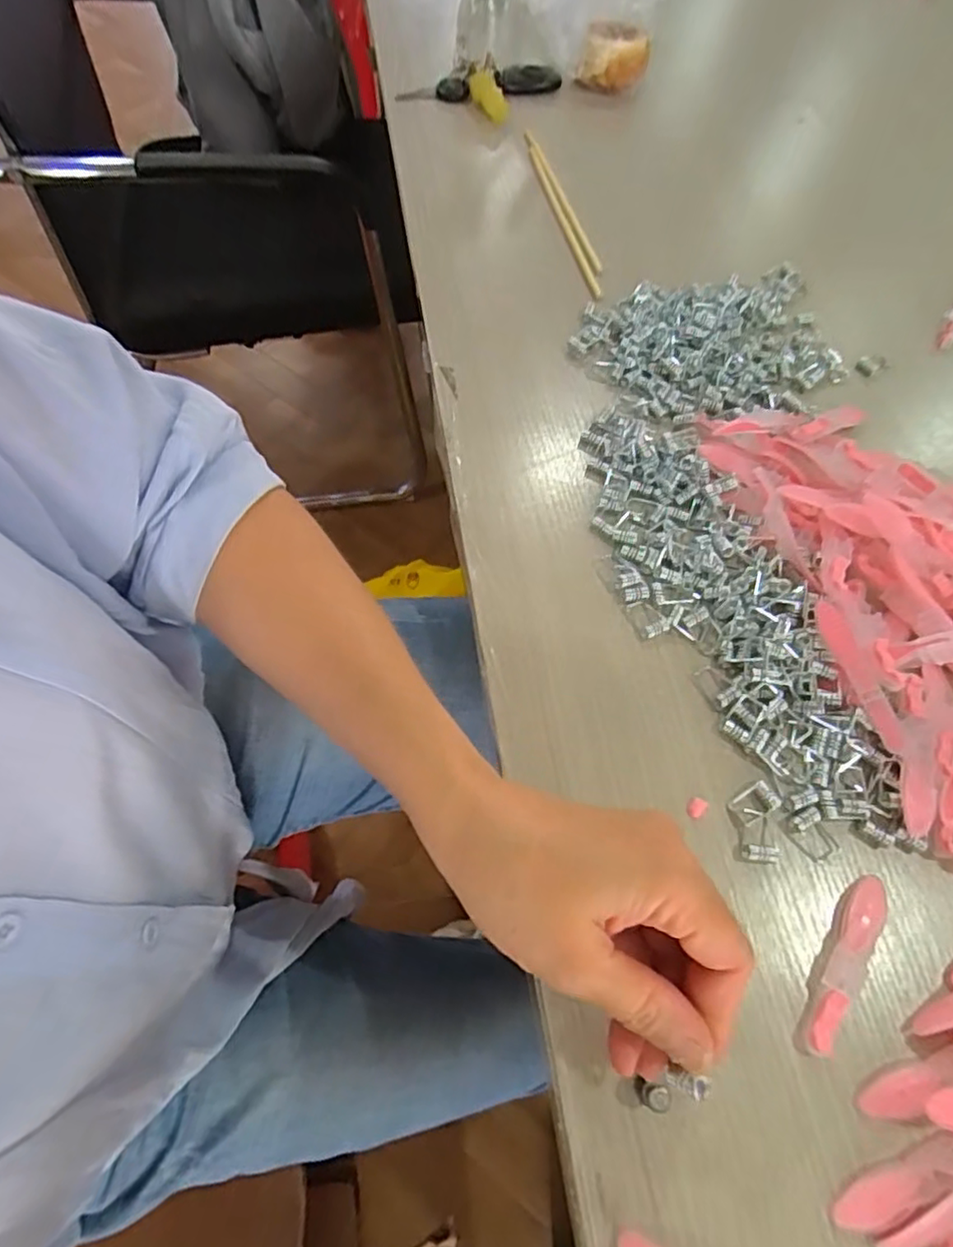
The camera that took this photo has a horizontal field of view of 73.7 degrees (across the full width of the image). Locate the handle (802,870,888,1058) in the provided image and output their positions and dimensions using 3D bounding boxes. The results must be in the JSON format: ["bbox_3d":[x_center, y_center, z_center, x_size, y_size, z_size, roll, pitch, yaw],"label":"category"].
[{"bbox_3d":[0.156,0.142,0.268,0.015,0.006,0.077,34,67,13],"label":"handle"}]

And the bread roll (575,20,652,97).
[{"bbox_3d":[0.121,-0.502,0.566,0.061,0.048,0.029,0,63,-3],"label":"bread roll"}]

